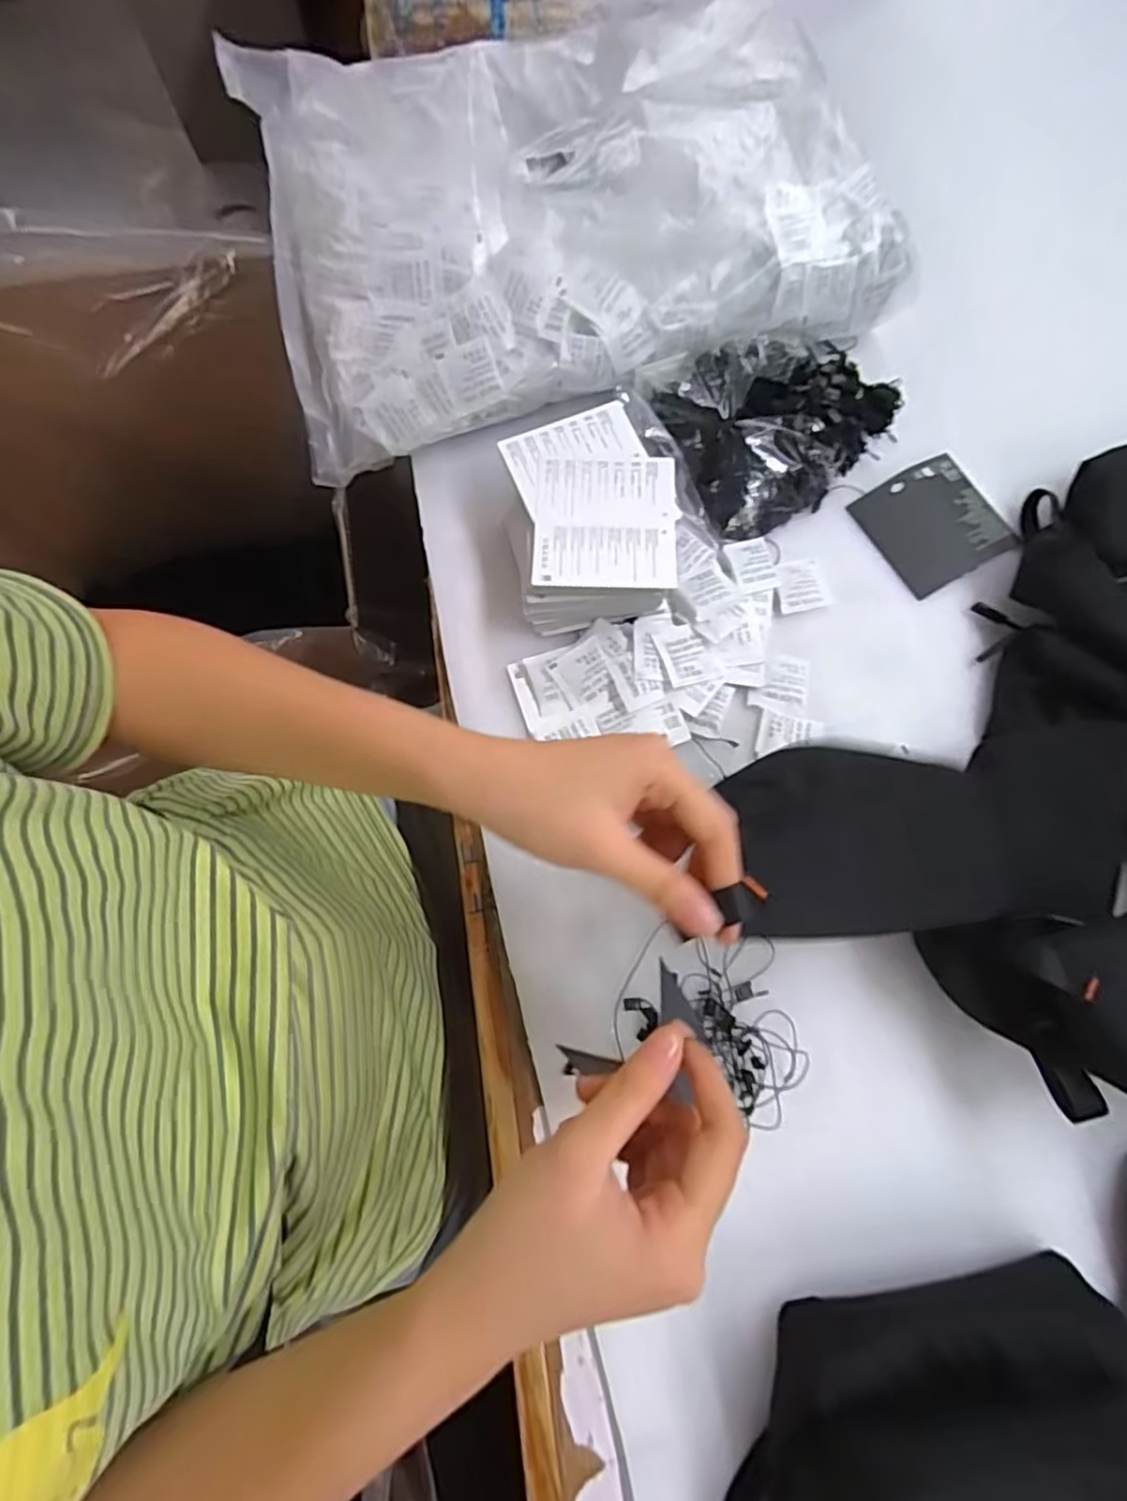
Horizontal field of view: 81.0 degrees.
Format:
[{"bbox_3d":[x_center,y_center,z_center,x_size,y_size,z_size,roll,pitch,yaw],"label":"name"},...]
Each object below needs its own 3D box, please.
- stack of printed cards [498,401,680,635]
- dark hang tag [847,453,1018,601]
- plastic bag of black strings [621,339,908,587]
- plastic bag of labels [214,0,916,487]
[{"bbox_3d":[0.017,-0.159,0.450,0.109,0.051,0.144,-4,75,-2],"label":"stack of printed cards"},{"bbox_3d":[0.274,-0.168,0.487,0.092,0.013,0.088,-28,77,-8],"label":"dark hang tag"},{"bbox_3d":[0.153,-0.232,0.476,0.189,0.050,0.135,-24,77,-7],"label":"plastic bag of black strings"},{"bbox_3d":[-0.007,-0.425,0.501,0.439,0.072,0.334,-16,76,-5],"label":"plastic bag of labels"}]

